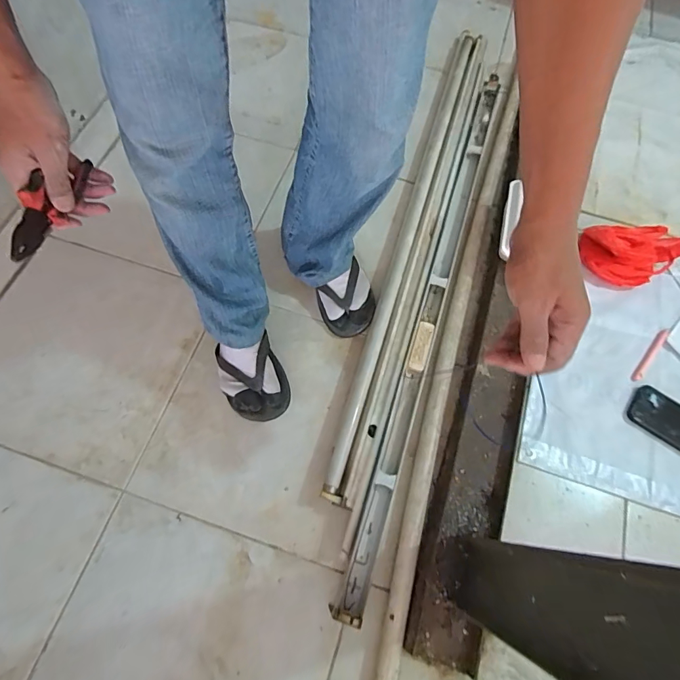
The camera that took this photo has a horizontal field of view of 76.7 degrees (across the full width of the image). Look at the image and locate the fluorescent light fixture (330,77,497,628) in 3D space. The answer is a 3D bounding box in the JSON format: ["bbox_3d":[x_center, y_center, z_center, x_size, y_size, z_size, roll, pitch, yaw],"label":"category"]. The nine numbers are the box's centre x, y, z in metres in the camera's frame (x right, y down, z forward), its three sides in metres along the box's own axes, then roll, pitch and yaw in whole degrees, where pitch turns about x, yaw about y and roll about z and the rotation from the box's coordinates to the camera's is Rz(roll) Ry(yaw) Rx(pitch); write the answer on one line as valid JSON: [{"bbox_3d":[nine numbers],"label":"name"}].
[{"bbox_3d":[0.197,-0.114,0.864,0.047,0.041,1.198,18,67,5],"label":"fluorescent light fixture"}]

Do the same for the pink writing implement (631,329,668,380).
[{"bbox_3d":[0.599,0.028,0.830,0.019,0.009,0.133,39,71,14],"label":"pink writing implement"}]

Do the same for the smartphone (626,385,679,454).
[{"bbox_3d":[0.607,0.156,0.775,0.157,0.011,0.086,37,70,13],"label":"smartphone"}]

